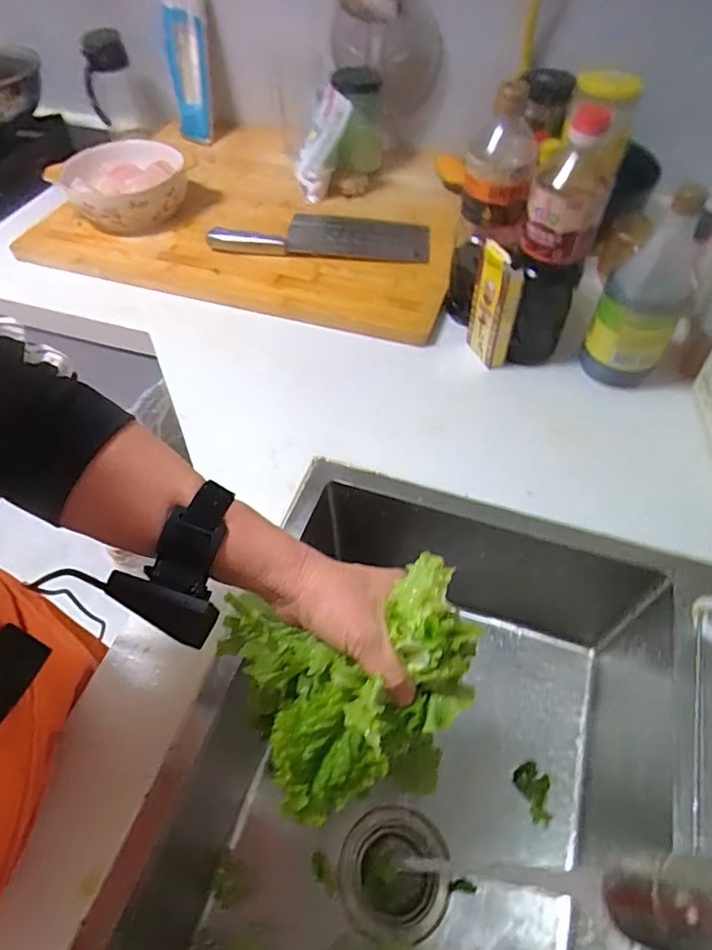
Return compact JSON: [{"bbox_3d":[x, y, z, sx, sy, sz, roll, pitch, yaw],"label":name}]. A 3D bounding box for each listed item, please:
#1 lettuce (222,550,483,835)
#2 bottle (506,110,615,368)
[{"bbox_3d":[-0.003,0.137,0.355,0.161,0.087,0.130,-7,53,-4],"label":"lettuce"},{"bbox_3d":[0.212,-0.241,0.590,0.078,0.255,0.067,19,56,15],"label":"bottle"}]

